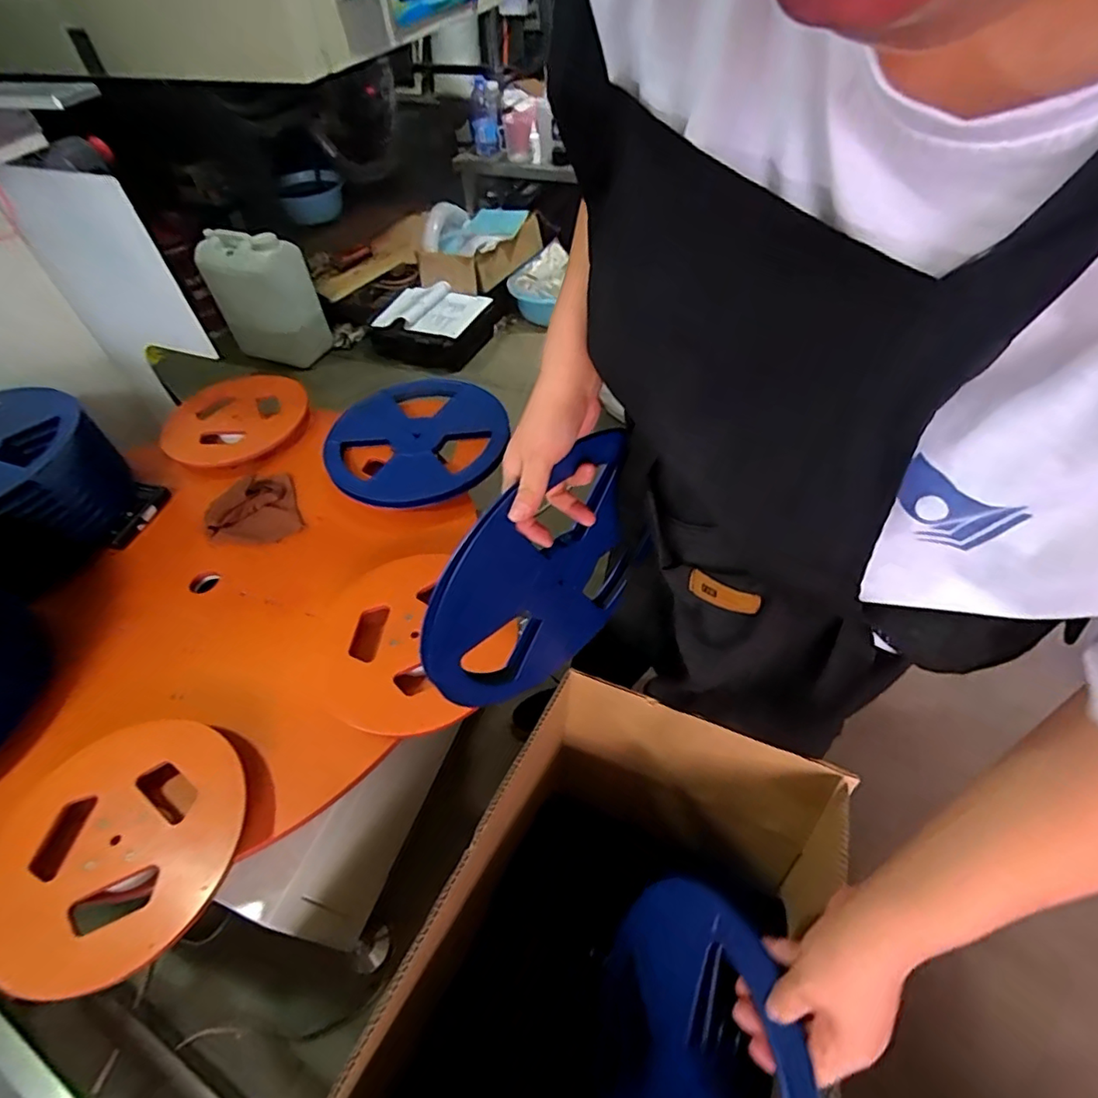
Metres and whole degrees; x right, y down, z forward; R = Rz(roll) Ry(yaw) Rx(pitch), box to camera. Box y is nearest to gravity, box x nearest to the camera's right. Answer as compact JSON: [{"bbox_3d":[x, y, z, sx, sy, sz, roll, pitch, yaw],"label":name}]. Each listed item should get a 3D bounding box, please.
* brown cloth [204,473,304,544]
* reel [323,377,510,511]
[{"bbox_3d":[-0.497,-0.067,0.970,0.136,0.027,0.141,-19,52,-12],"label":"brown cloth"},{"bbox_3d":[-0.242,-0.200,1.036,0.310,0.036,0.313,-2,51,2],"label":"reel"}]

